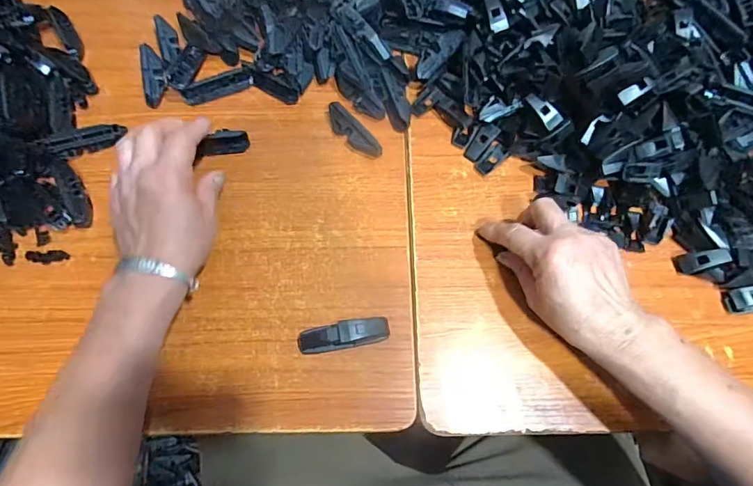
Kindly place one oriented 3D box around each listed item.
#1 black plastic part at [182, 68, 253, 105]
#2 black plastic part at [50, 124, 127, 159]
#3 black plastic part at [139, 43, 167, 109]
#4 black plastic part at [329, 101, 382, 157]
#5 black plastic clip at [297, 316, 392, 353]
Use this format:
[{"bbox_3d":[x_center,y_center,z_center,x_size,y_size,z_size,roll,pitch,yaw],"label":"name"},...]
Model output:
[{"bbox_3d":[-0.167,-0.165,0.462,0.072,0.016,0.013,-25,72,-10],"label":"black plastic part"},{"bbox_3d":[-0.284,-0.101,0.432,0.062,0.017,0.017,-28,72,-26],"label":"black plastic part"},{"bbox_3d":[-0.237,-0.179,0.468,0.022,0.021,0.073,-9,70,-5],"label":"black plastic part"},{"bbox_3d":[-0.024,-0.113,0.444,0.018,0.019,0.070,-42,76,-15],"label":"black plastic part"},{"bbox_3d":[-0.028,0.077,0.371,0.077,0.022,0.023,-10,70,-5],"label":"black plastic clip"}]

